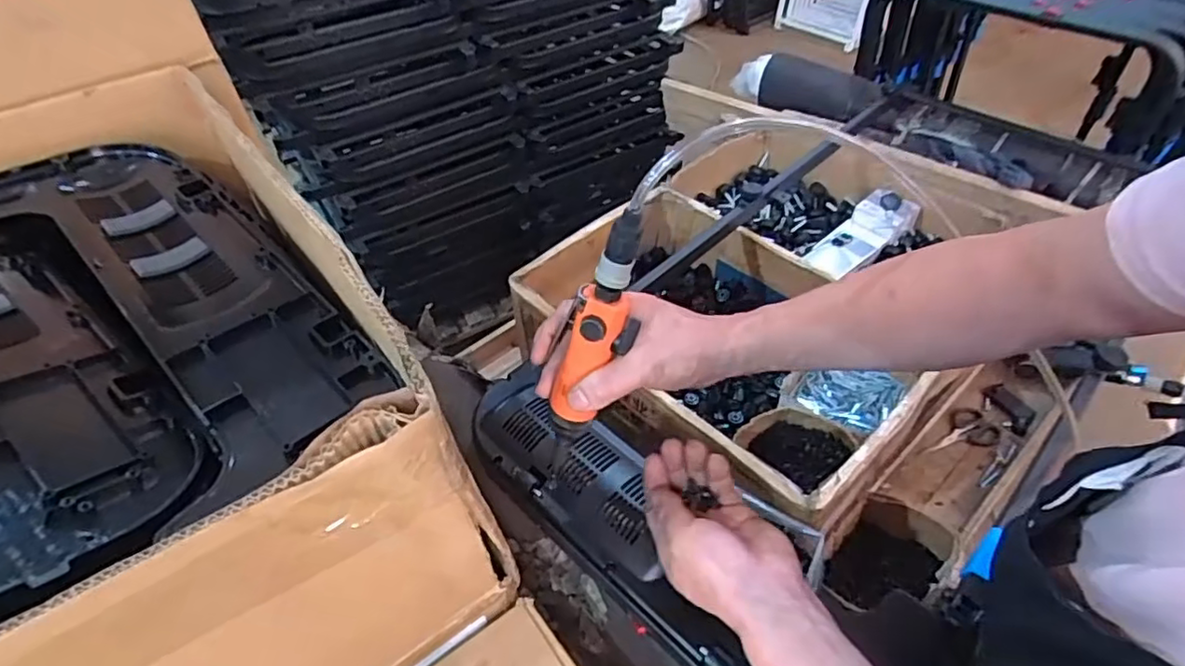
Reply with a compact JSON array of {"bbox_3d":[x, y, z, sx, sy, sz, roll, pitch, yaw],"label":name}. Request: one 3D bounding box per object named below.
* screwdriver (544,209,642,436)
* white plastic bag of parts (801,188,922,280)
[{"bbox_3d":[0.006,-0.002,0.476,0.039,0.197,0.034,-14,44,-41],"label":"screwdriver"},{"bbox_3d":[0.468,-0.171,1.093,0.225,0.043,0.092,-35,54,-9],"label":"white plastic bag of parts"}]

